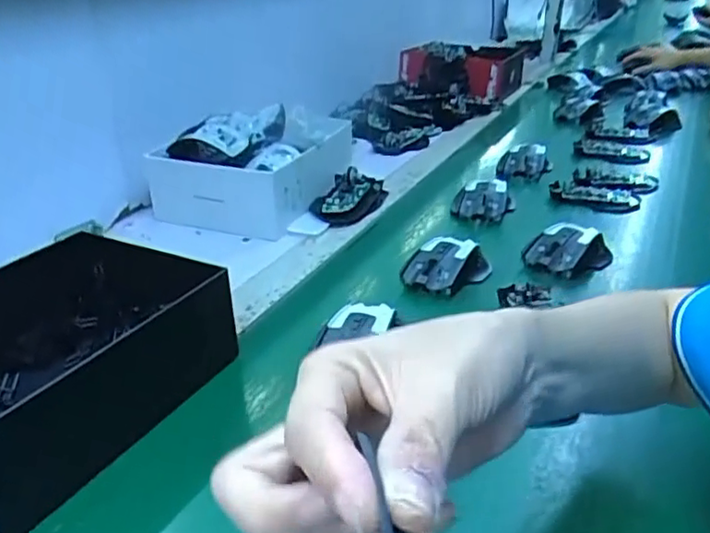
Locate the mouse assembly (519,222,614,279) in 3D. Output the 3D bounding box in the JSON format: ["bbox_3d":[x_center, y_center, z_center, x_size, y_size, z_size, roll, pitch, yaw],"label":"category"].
[{"bbox_3d":[0.234,-0.020,0.695,0.095,0.039,0.066,-19,33,-31],"label":"mouse assembly"}]

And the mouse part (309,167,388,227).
[{"bbox_3d":[-0.008,-0.095,0.842,0.074,0.048,0.146,13,31,24],"label":"mouse part"}]

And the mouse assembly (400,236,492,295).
[{"bbox_3d":[0.101,-0.001,0.664,0.103,0.041,0.060,-17,32,-28],"label":"mouse assembly"}]

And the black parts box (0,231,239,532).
[{"bbox_3d":[-0.237,0.069,0.494,0.187,0.084,0.223,14,31,26],"label":"black parts box"}]

